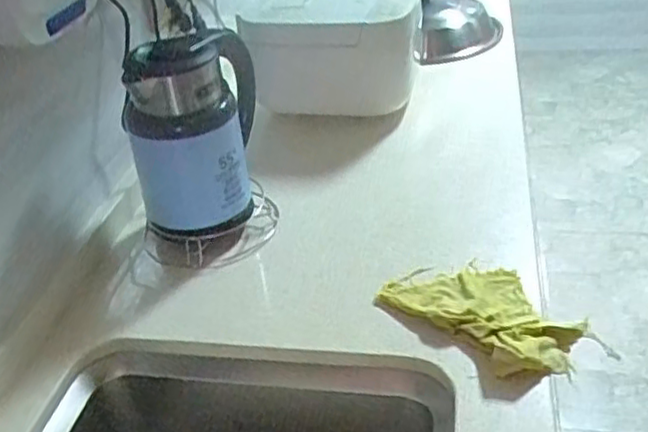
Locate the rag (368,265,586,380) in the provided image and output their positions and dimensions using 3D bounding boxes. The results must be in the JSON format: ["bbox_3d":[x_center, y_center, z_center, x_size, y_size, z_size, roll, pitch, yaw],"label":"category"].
[{"bbox_3d":[0.186,0.105,0.790,0.139,0.028,0.217,-32,42,-32],"label":"rag"}]

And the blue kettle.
[{"bbox_3d":[-0.175,-0.121,0.914,0.145,0.242,0.161,-1,35,8],"label":"blue kettle"}]

